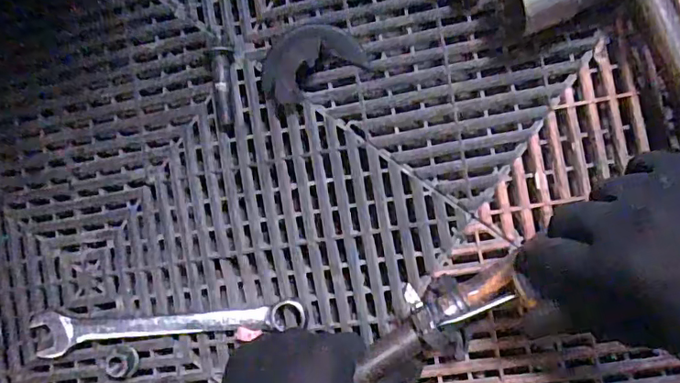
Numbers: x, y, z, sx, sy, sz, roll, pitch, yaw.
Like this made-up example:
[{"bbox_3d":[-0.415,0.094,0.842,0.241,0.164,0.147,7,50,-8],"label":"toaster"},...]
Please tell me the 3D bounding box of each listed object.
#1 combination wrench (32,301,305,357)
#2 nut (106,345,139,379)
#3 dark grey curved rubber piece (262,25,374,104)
[{"bbox_3d":[-0.130,0.097,0.380,0.210,0.012,0.030,-8,89,8],"label":"combination wrench"},{"bbox_3d":[-0.158,0.124,0.377,0.023,0.015,0.023,0,90,8],"label":"nut"},{"bbox_3d":[-0.022,-0.089,0.358,0.071,0.020,0.042,-30,86,7],"label":"dark grey curved rubber piece"}]

